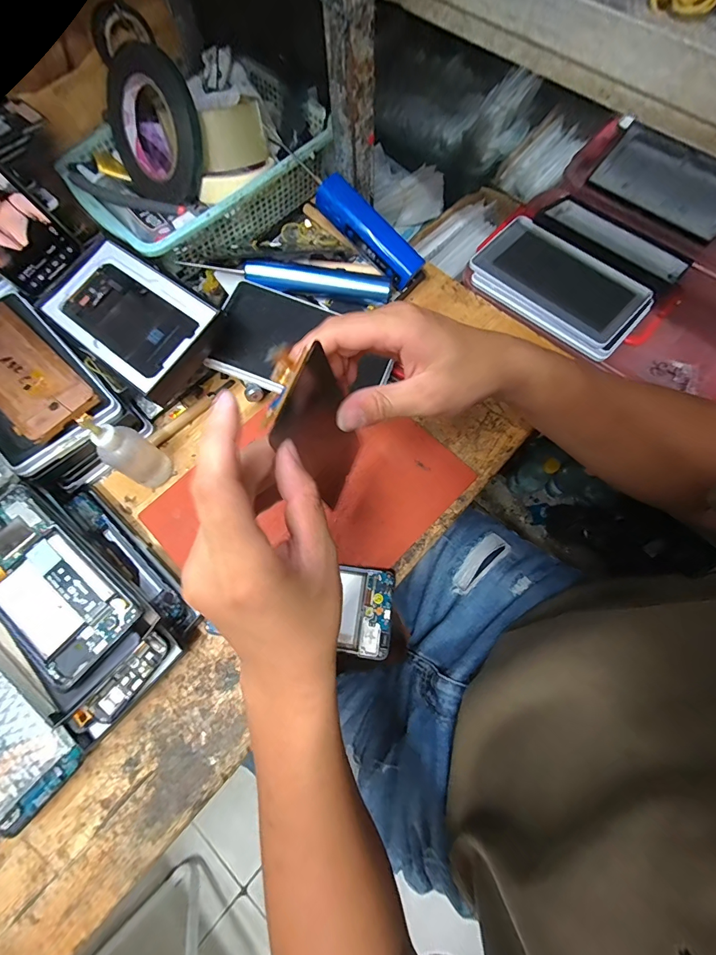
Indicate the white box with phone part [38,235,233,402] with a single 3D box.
[{"bbox_3d":[-0.217,-0.158,0.372,0.177,0.025,0.104,36,77,12],"label":"white box with phone part"}]

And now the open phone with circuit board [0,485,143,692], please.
[{"bbox_3d":[-0.241,0.078,0.303,0.152,0.010,0.073,42,73,10],"label":"open phone with circuit board"}]

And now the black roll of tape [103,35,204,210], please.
[{"bbox_3d":[-0.215,-0.356,0.415,0.137,0.117,0.023,7,41,31],"label":"black roll of tape"}]

